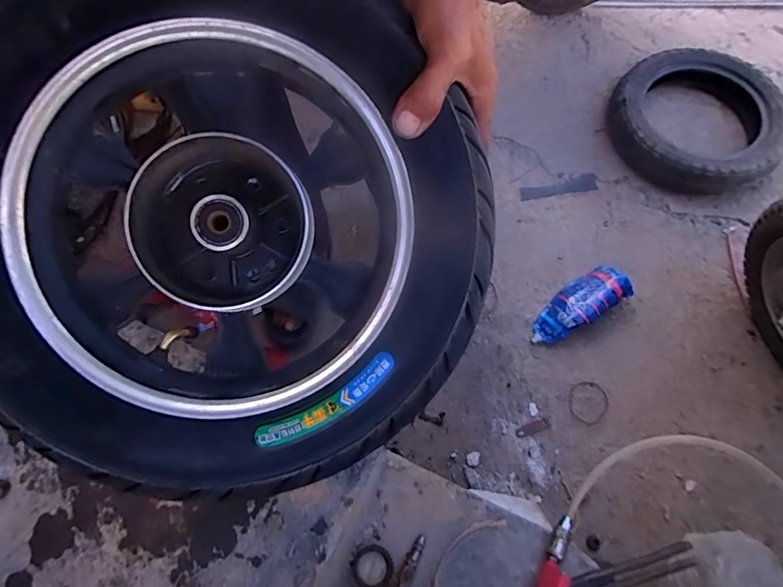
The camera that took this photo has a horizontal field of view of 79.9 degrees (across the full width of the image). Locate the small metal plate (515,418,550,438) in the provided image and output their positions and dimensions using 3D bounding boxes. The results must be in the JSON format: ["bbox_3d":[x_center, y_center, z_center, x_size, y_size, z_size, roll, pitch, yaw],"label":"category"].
[{"bbox_3d":[0.261,0.249,0.865,0.066,0.004,0.020,-18,67,-5],"label":"small metal plate"}]

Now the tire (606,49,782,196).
[{"bbox_3d":[0.671,-0.385,1.039,0.355,0.106,0.324,-1,67,3],"label":"tire"}]

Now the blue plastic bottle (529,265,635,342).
[{"bbox_3d":[0.365,0.024,0.925,0.211,0.060,0.088,-31,69,-10],"label":"blue plastic bottle"}]

